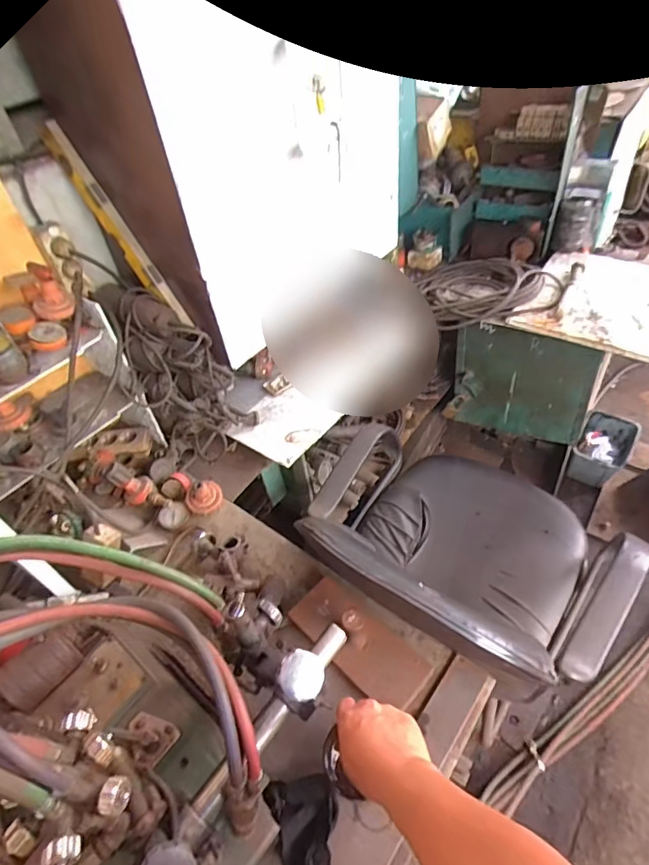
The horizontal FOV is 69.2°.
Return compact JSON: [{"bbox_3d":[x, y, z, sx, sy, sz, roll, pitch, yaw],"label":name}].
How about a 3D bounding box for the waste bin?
[{"bbox_3d":[0.964,0.082,1.655,0.172,0.220,0.194,23,54,26],"label":"waste bin"}]

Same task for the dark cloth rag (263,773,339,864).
[{"bbox_3d":[-0.018,0.509,0.589,0.085,0.023,0.134,-16,47,-8],"label":"dark cloth rag"}]

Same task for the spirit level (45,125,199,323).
[{"bbox_3d":[-0.404,-0.392,0.935,0.032,0.420,0.055,-45,23,-30],"label":"spirit level"}]

